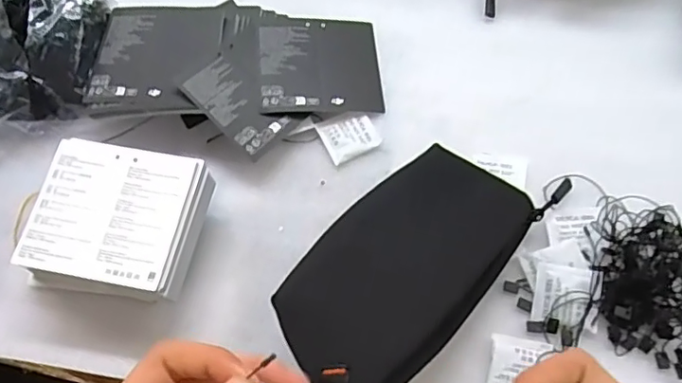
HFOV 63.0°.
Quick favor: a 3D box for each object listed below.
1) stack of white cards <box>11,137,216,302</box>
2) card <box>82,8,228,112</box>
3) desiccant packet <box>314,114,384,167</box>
[{"bbox_3d":[-0.154,0.023,0.391,0.116,0.052,0.098,9,69,8],"label":"stack of white cards"},{"bbox_3d":[-0.148,-0.109,0.443,0.098,0.010,0.094,3,67,12],"label":"card"},{"bbox_3d":[0.006,-0.043,0.434,0.040,0.005,0.037,-27,69,-6],"label":"desiccant packet"}]

